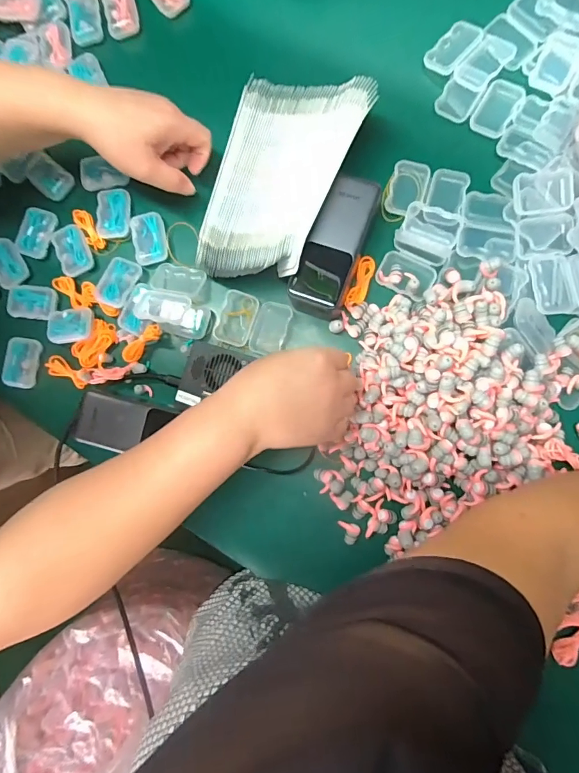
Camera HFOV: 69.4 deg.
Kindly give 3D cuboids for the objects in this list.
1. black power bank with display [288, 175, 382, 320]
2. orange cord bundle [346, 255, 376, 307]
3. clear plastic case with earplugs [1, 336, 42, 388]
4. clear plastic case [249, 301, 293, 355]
[{"bbox_3d":[0.046,-0.136,0.414,0.054,0.045,0.134,21,89,9],"label":"black power bank with display"},{"bbox_3d":[0.074,-0.108,0.429,0.018,0.004,0.056,20,89,9],"label":"orange cord bundle"},{"bbox_3d":[-0.304,-0.027,0.476,0.033,0.018,0.056,16,88,9],"label":"clear plastic case with earplugs"},{"bbox_3d":[-0.020,-0.061,0.439,0.036,0.013,0.054,15,88,9],"label":"clear plastic case"}]

